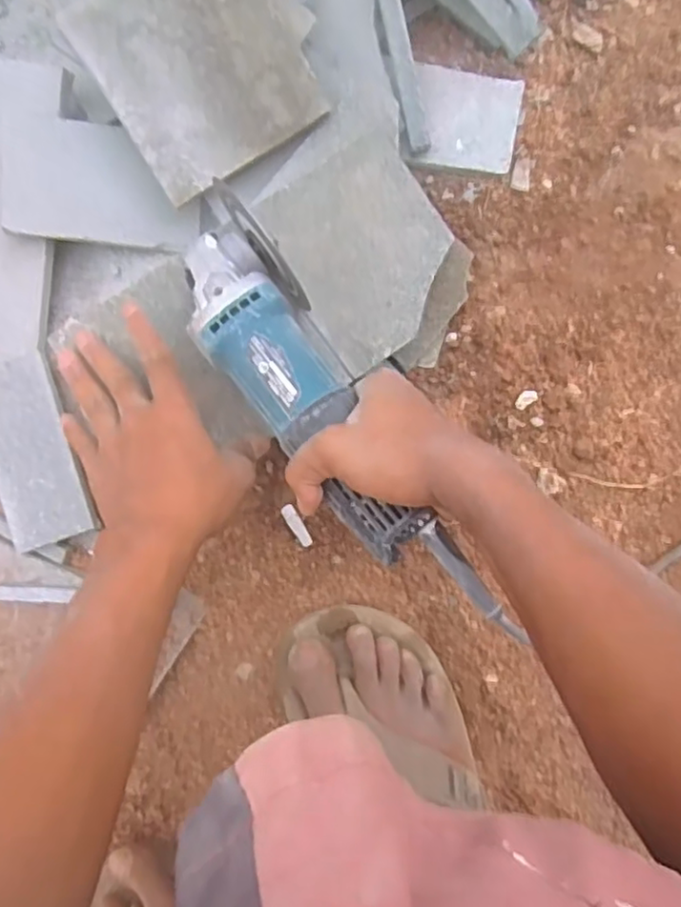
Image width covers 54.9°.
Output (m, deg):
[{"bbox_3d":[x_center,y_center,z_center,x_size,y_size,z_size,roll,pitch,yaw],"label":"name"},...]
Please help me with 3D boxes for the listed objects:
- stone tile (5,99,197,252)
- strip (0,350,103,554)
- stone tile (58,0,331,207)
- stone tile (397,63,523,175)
[{"bbox_3d":[-0.192,-0.220,0.534,0.147,0.011,0.096,2,89,-16],"label":"stone tile"},{"bbox_3d":[-0.248,-0.003,0.522,0.063,0.012,0.151,-19,84,1],"label":"strip"},{"bbox_3d":[-0.099,-0.294,0.488,0.153,0.009,0.150,-33,104,-3],"label":"stone tile"},{"bbox_3d":[0.104,-0.283,0.553,0.090,0.008,0.084,10,87,1],"label":"stone tile"}]

